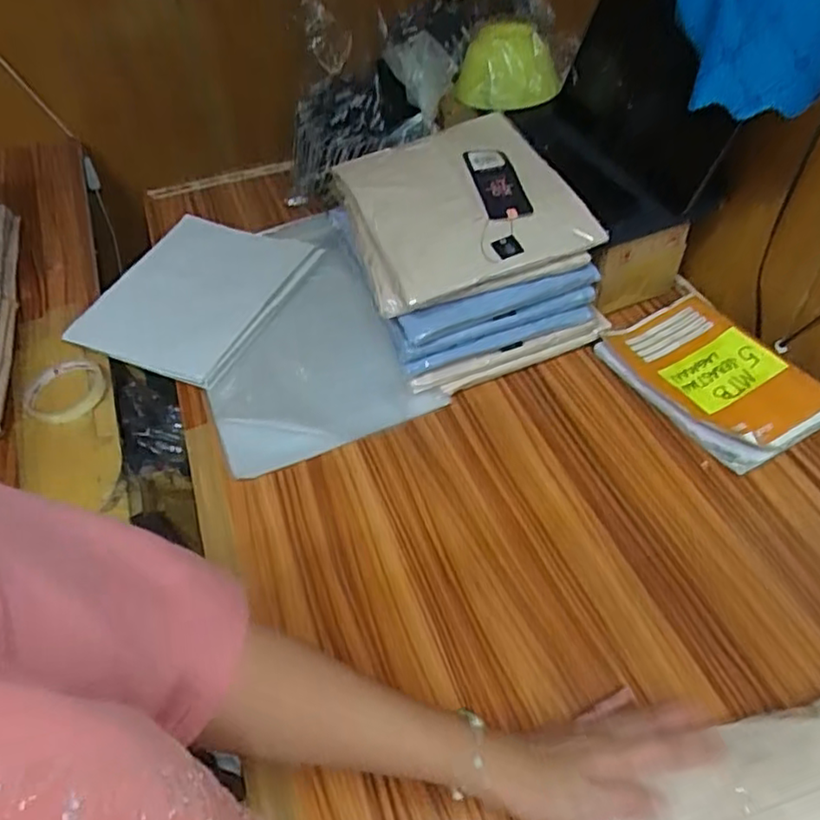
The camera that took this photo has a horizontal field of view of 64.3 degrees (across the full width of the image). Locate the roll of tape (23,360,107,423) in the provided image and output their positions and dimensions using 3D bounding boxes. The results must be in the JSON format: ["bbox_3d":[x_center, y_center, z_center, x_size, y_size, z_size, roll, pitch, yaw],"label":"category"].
[{"bbox_3d":[-0.383,-0.017,0.717,0.086,0.011,0.087,-18,51,-13],"label":"roll of tape"}]

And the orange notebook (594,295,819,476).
[{"bbox_3d":[0.310,-0.037,0.666,0.140,0.025,0.200,-24,52,-17],"label":"orange notebook"}]

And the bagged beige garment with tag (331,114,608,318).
[{"bbox_3d":[0.049,-0.218,0.691,0.220,0.054,0.244,-13,50,-9],"label":"bagged beige garment with tag"}]

